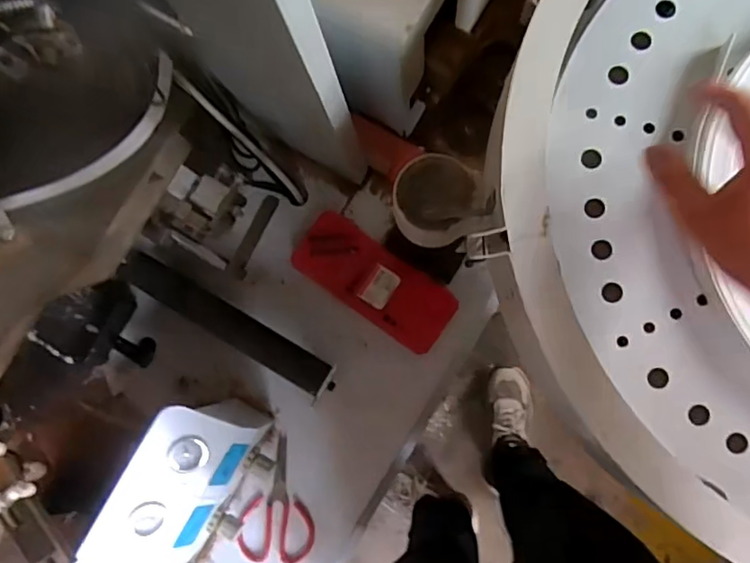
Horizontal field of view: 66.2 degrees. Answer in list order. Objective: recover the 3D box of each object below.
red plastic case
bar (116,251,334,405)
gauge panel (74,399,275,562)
[{"bbox_3d":[-0.002,0.000,0.813,0.236,0.035,0.099,33,88,7],"label":"red plastic case"},{"bbox_3d":[-0.189,0.058,0.748,0.299,0.040,0.047,33,88,-7],"label":"bar"},{"bbox_3d":[-0.275,0.344,0.735,0.126,0.177,0.390,28,88,7],"label":"gauge panel"}]

